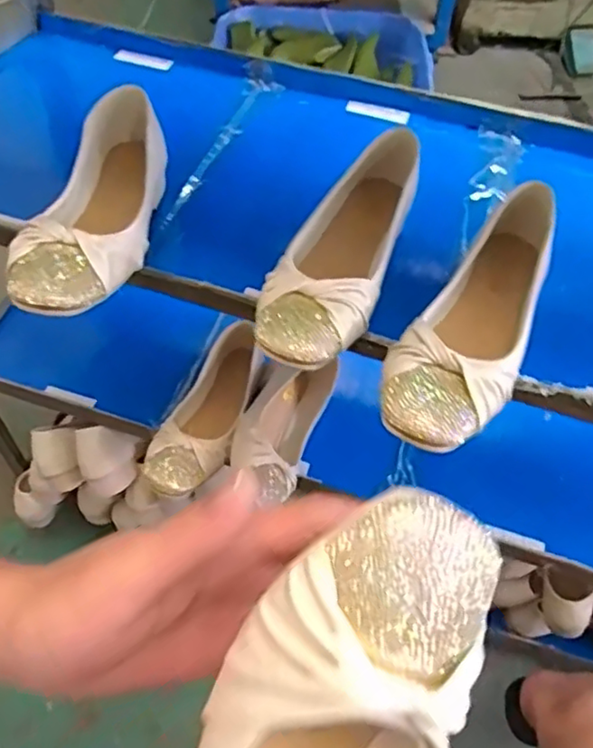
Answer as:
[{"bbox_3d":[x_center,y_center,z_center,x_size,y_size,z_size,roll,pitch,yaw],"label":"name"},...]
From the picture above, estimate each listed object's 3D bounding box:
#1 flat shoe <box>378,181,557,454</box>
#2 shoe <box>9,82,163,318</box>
[{"bbox_3d":[0.141,-0.038,0.464,0.081,0.056,0.245,31,60,19],"label":"flat shoe"},{"bbox_3d":[-0.159,-0.139,0.510,0.086,0.057,0.236,4,55,1],"label":"shoe"}]

